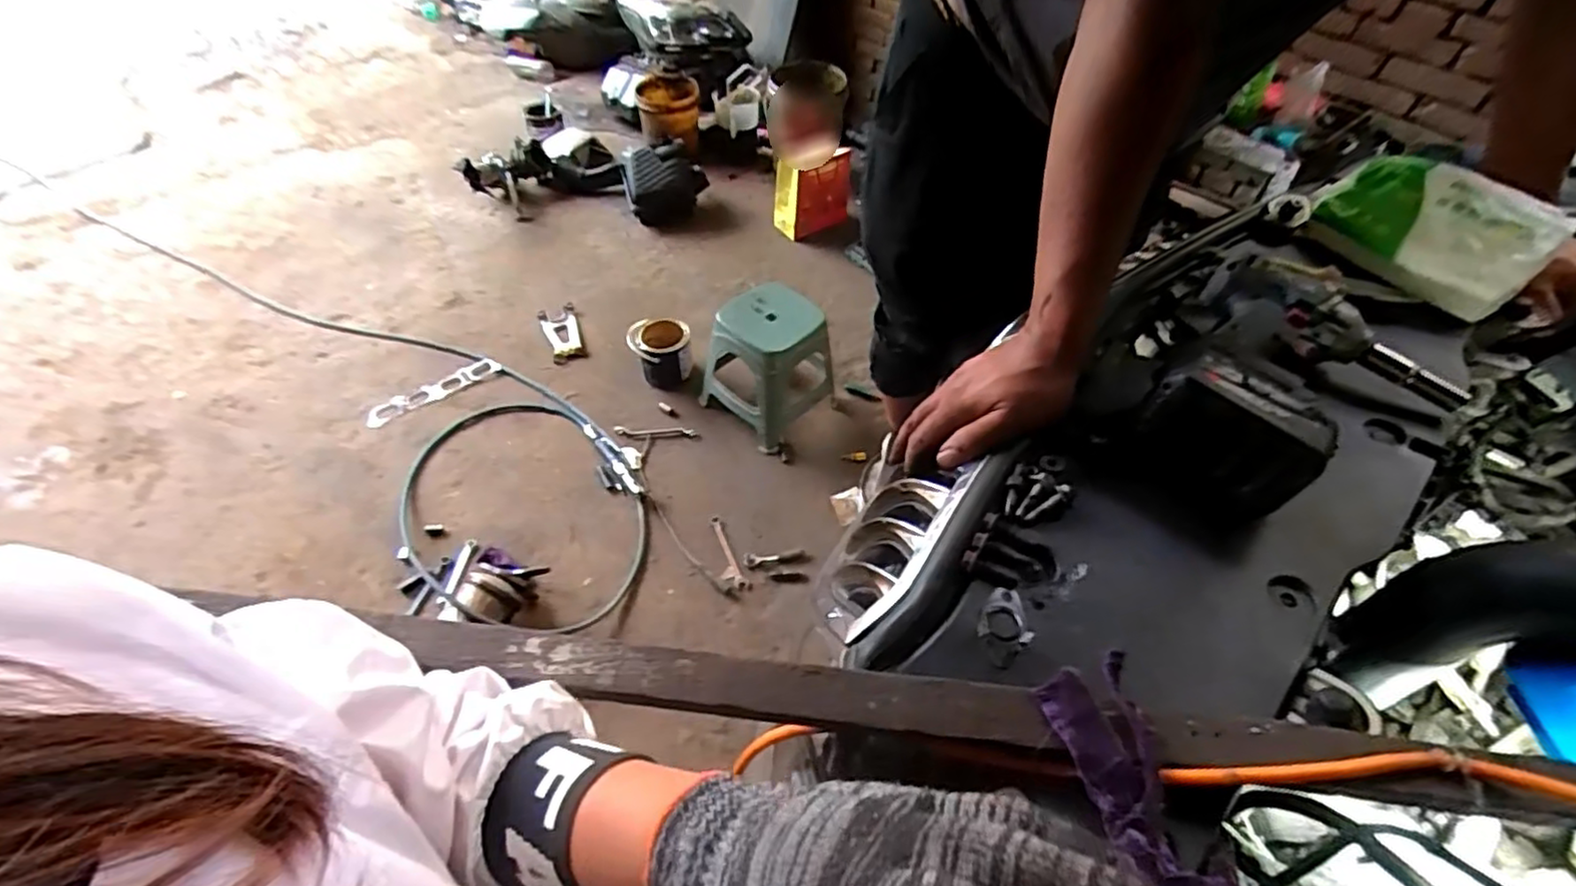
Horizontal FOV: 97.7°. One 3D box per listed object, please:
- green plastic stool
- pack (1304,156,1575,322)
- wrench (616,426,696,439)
[{"bbox_3d":[-0.057,-0.225,1.906,0.293,0.335,0.283,36,58,24],"label":"green plastic stool"},{"bbox_3d":[0.613,-0.208,0.665,0.064,0.084,0.180,-26,56,-22],"label":"pack"},{"bbox_3d":[-0.373,-0.031,1.931,0.223,0.011,0.034,3,51,0],"label":"wrench"}]

